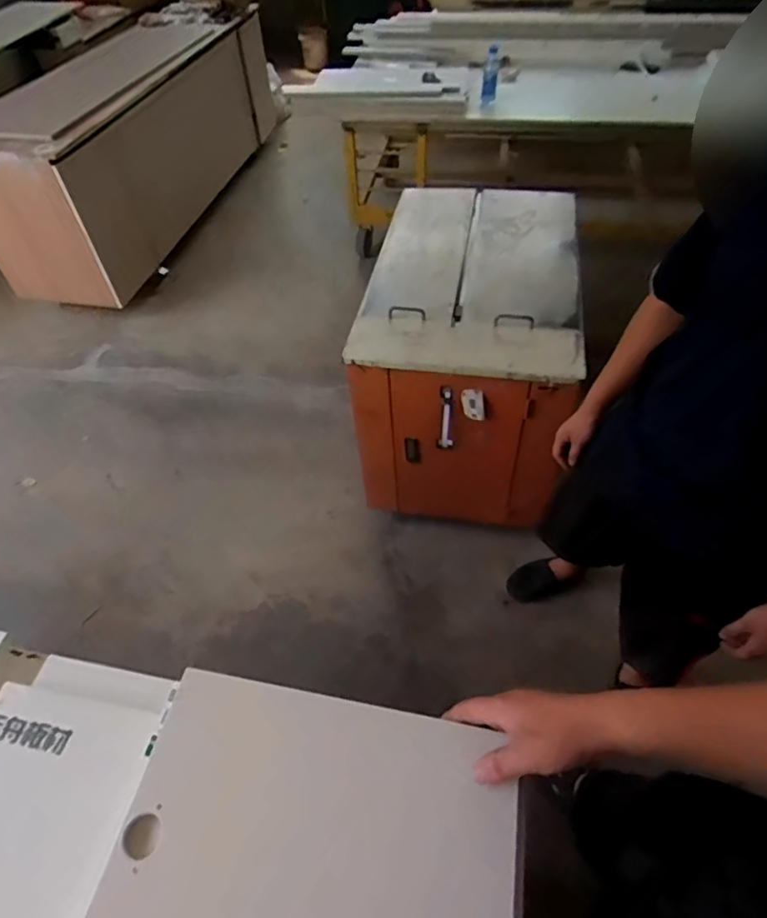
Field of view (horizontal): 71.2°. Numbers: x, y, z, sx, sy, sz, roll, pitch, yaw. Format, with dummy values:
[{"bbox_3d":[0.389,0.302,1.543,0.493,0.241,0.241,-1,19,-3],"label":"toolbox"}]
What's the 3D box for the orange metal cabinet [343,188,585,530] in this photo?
[{"bbox_3d":[0.263,-0.351,1.670,0.552,0.604,0.882,8,52,9],"label":"orange metal cabinet"}]

